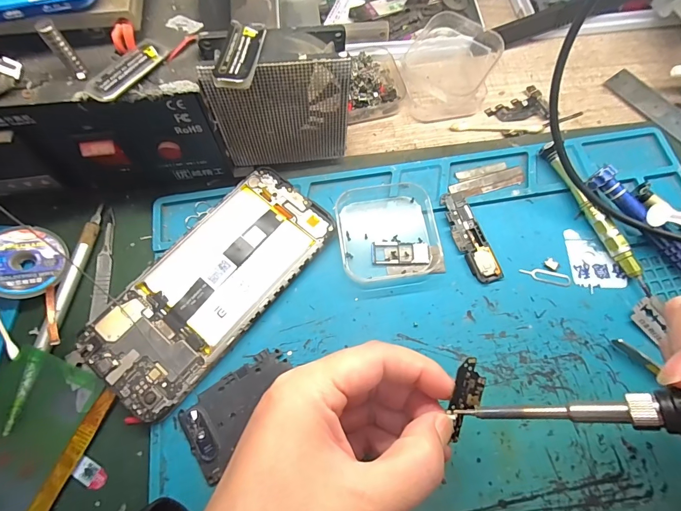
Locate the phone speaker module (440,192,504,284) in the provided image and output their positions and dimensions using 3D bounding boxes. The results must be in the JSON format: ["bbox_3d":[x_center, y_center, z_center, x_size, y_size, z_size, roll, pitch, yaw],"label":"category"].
[{"bbox_3d":[0.087,-0.013,0.242,0.020,0.004,0.065,-16,71,-7],"label":"phone speaker module"}]

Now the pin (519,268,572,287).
[{"bbox_3d":[0.134,0.014,0.235,0.033,0.004,0.009,13,74,4],"label":"pin"}]

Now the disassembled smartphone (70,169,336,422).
[{"bbox_3d":[-0.079,0.016,0.224,0.071,0.012,0.161,38,73,12],"label":"disassembled smartphone"}]

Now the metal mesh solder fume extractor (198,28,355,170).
[{"bbox_3d":[-0.036,-0.095,0.226,0.079,0.084,0.029,-6,70,-4],"label":"metal mesh solder fume extractor"}]

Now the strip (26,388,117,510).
[{"bbox_3d":[-0.153,0.119,0.191,0.012,0.004,0.094,22,71,6],"label":"strip"}]

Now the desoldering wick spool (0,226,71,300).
[{"bbox_3d":[-0.200,0.004,0.225,0.048,0.009,0.044,9,66,-20],"label":"desoldering wick spool"}]

